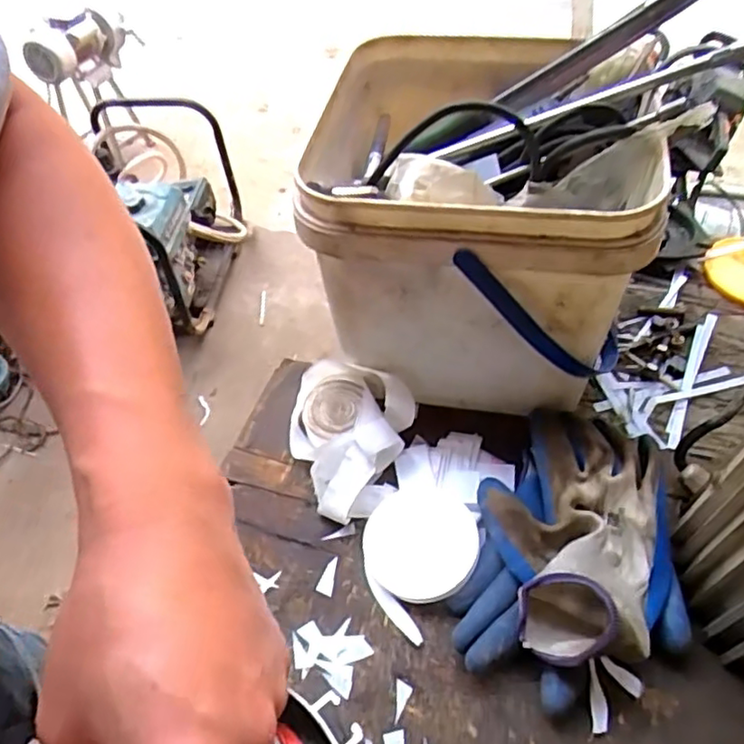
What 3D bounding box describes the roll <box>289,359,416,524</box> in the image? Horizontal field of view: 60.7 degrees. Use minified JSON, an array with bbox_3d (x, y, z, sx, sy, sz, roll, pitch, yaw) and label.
[{"bbox_3d":[-0.023,0.048,0.476,0.092,0.042,0.115,13,55,14],"label":"roll"}]

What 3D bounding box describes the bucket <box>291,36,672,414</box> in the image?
[{"bbox_3d":[0.072,-0.105,0.479,0.209,0.193,0.225,5,53,7],"label":"bucket"}]

